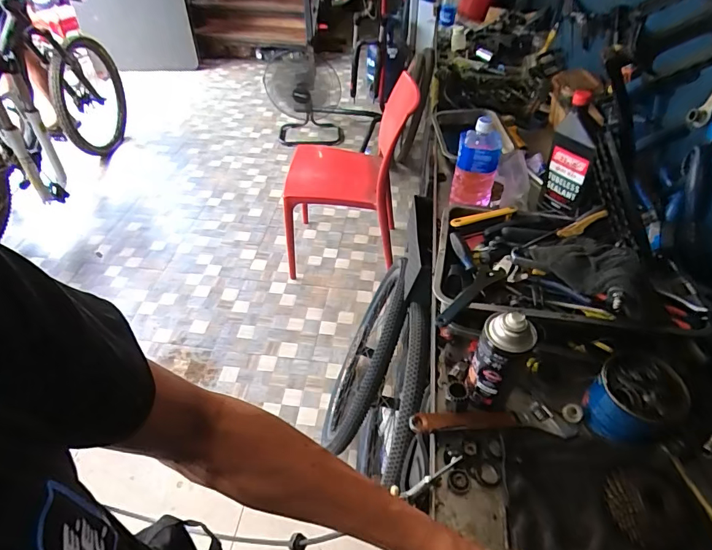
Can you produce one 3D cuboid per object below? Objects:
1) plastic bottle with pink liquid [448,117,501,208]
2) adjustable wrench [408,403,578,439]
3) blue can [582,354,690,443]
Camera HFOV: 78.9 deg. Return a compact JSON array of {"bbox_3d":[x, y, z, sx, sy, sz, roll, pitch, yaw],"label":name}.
[{"bbox_3d":[0.245,-0.219,0.890,0.083,0.196,0.071,9,46,9],"label":"plastic bottle with pink liquid"},{"bbox_3d":[0.189,0.200,0.604,0.227,0.025,0.045,0,45,0],"label":"adjustable wrench"},{"bbox_3d":[0.370,0.171,0.584,0.094,0.096,0.088,0,45,0],"label":"blue can"}]

